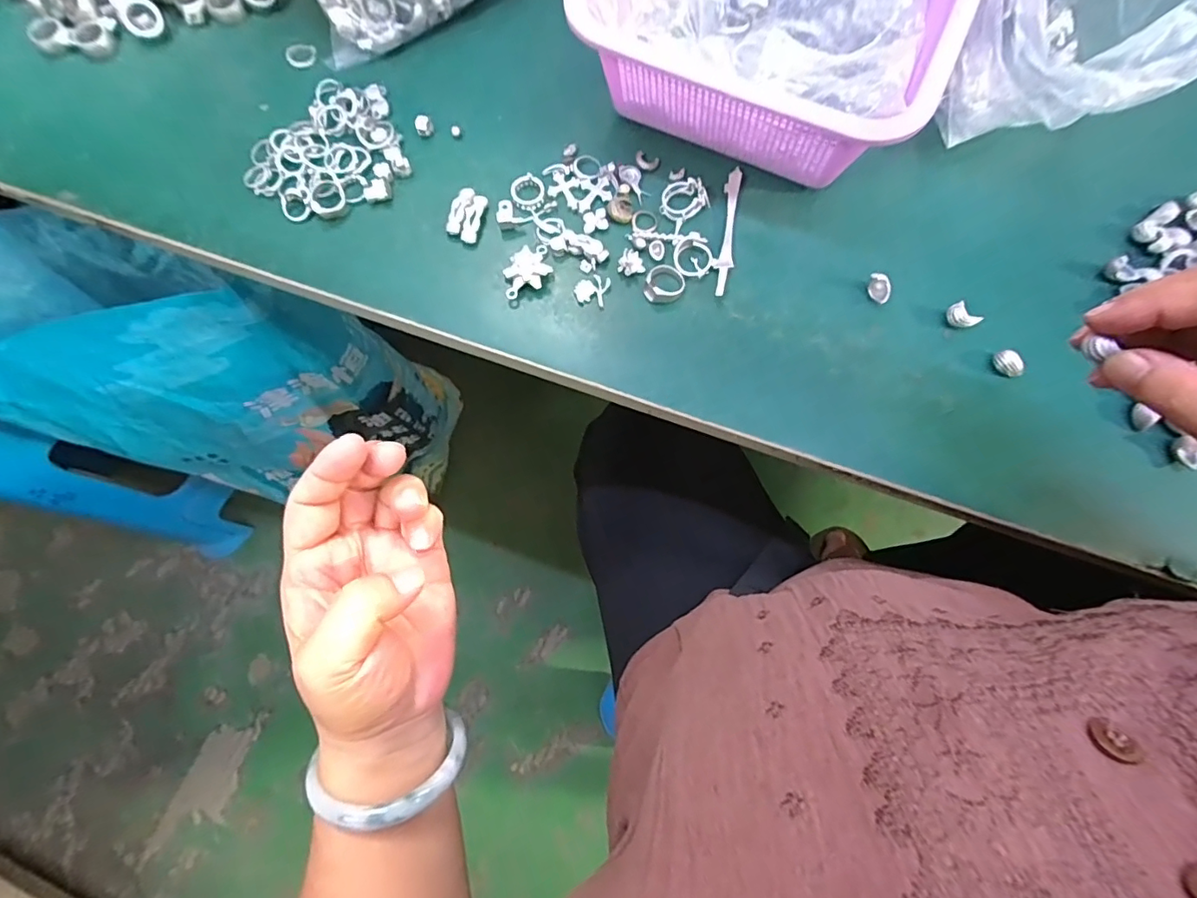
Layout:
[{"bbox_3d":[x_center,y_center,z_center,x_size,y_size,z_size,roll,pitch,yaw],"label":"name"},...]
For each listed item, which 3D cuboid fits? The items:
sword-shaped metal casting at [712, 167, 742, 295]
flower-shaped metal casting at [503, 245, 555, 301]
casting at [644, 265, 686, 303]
[{"bbox_3d":[0.087,-0.147,0.343,0.013,0.005,0.096,7,78,3],"label":"sword-shaped metal casting"},{"bbox_3d":[-0.047,-0.119,0.337,0.032,0.012,0.034,-14,77,-2],"label":"flower-shaped metal casting"},{"bbox_3d":[0.044,-0.109,0.334,0.025,0.009,0.027,0,77,1],"label":"casting"}]

